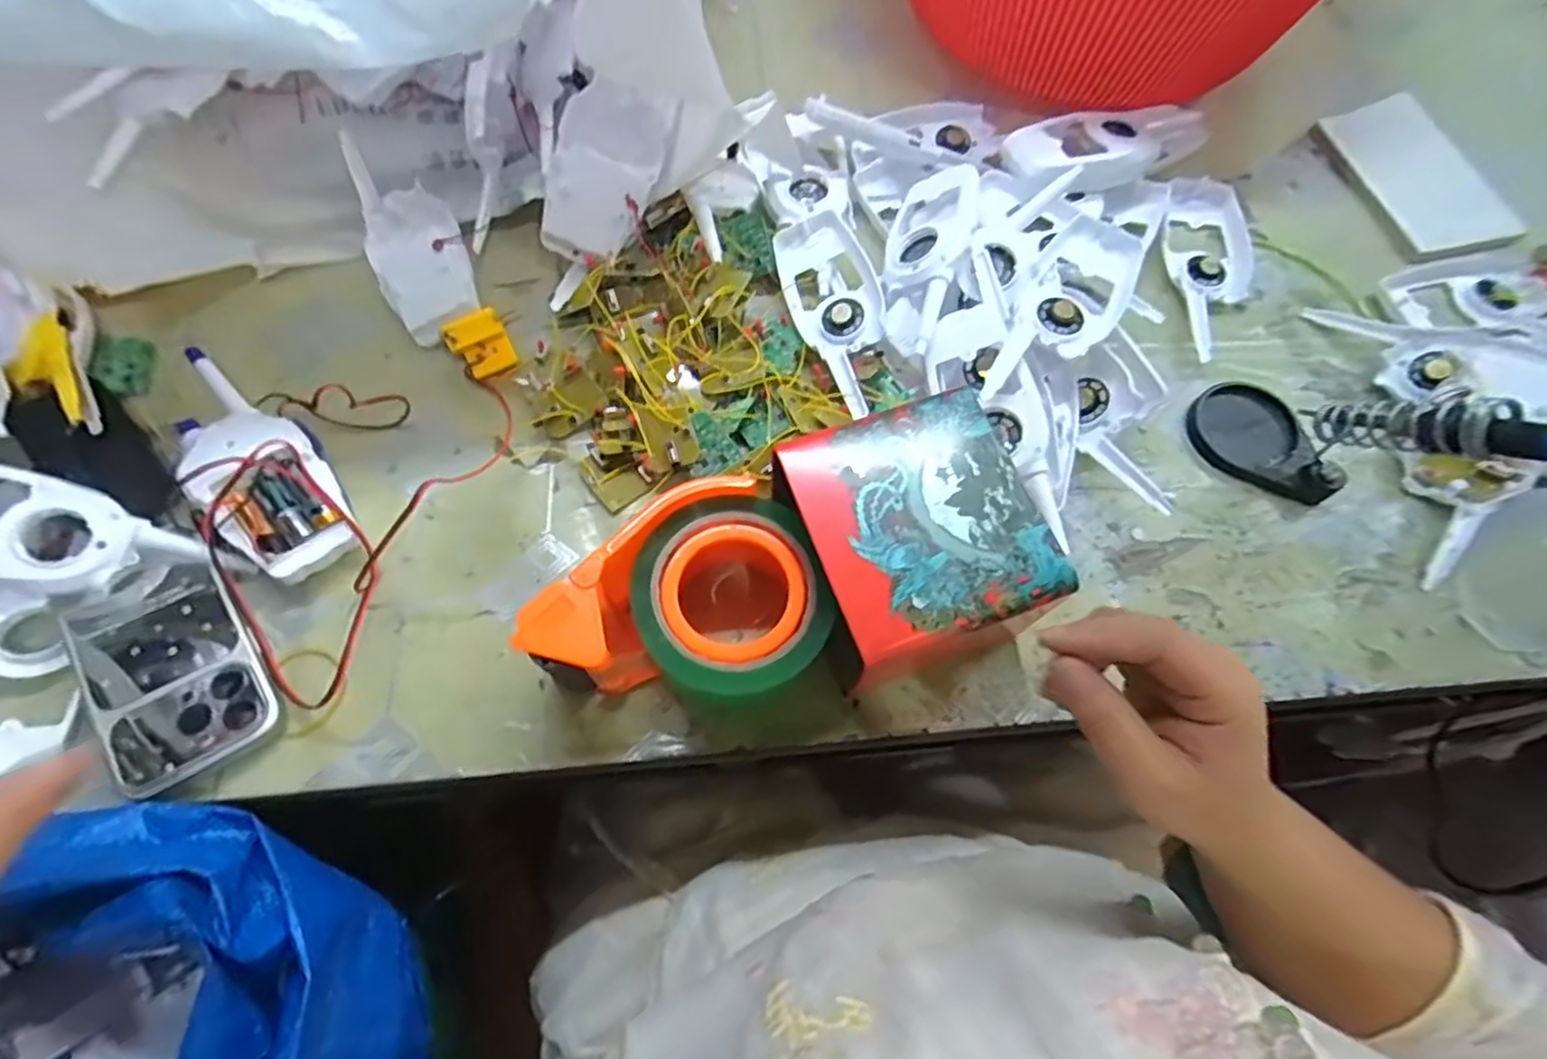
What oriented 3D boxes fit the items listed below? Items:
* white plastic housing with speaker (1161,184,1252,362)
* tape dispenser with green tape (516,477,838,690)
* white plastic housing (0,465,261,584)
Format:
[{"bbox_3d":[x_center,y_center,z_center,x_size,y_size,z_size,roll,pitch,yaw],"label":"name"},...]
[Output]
[{"bbox_3d":[0.316,-0.193,0.496,0.062,0.020,0.166,6,67,1],"label":"white plastic housing with speaker"},{"bbox_3d":[-0.044,0.035,0.360,0.143,0.074,0.104,0,67,-2],"label":"tape dispenser with green tape"},{"bbox_3d":[-0.372,0.002,0.361,0.162,0.024,0.056,15,65,-22],"label":"white plastic housing"}]

